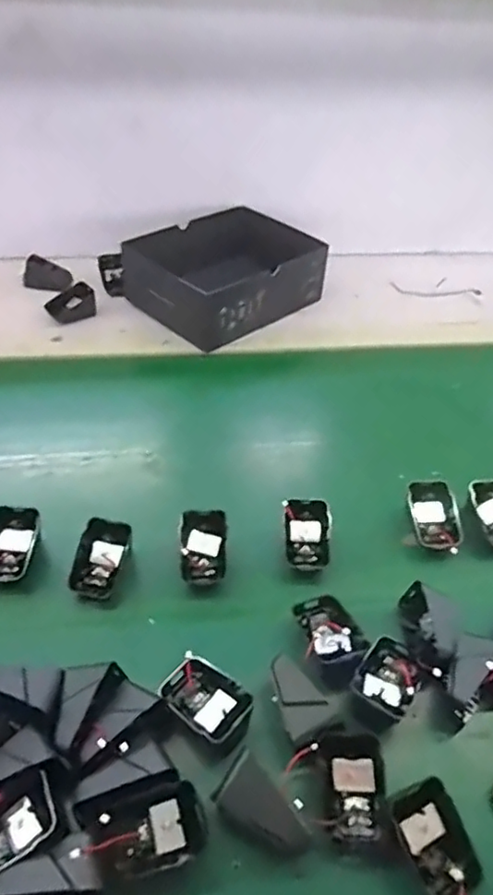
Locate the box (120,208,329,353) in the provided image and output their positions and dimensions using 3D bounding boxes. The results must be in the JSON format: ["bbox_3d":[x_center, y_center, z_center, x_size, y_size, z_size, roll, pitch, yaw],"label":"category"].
[{"bbox_3d":[-0.026,-0.253,0.881,0.260,0.086,0.201,-27,51,-28],"label":"box"}]

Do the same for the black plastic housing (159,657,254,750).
[{"bbox_3d":[-0.031,0.193,0.449,0.067,0.040,0.048,31,50,27],"label":"black plastic housing"}]

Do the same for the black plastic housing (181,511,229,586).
[{"bbox_3d":[-0.039,0.095,0.550,0.041,0.046,0.058,1,43,-3],"label":"black plastic housing"}]

